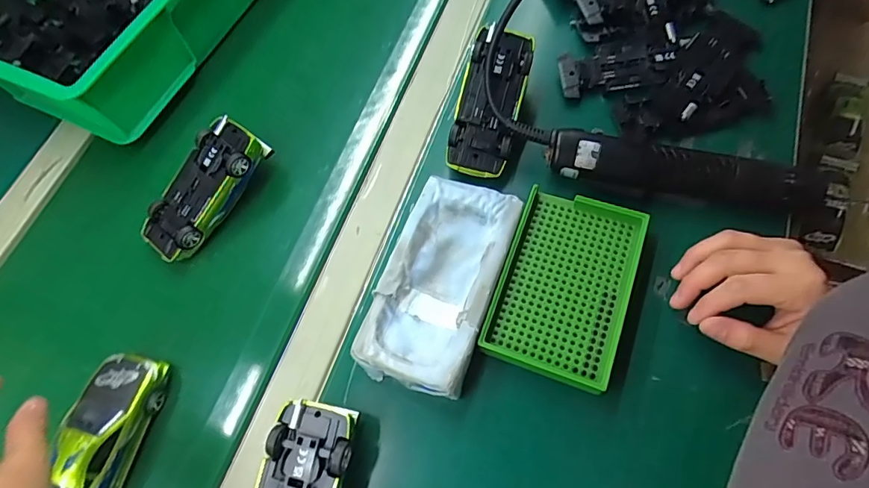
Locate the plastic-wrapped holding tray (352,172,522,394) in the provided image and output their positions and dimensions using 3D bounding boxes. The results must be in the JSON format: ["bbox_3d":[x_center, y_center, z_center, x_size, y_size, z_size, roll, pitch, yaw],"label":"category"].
[{"bbox_3d":[0.007,0.028,0.365,0.082,0.043,0.162,17,74,14],"label":"plastic-wrapped holding tray"}]

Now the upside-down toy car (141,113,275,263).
[{"bbox_3d":[-0.207,-0.048,0.424,0.056,0.032,0.131,36,90,15],"label":"upside-down toy car"}]

